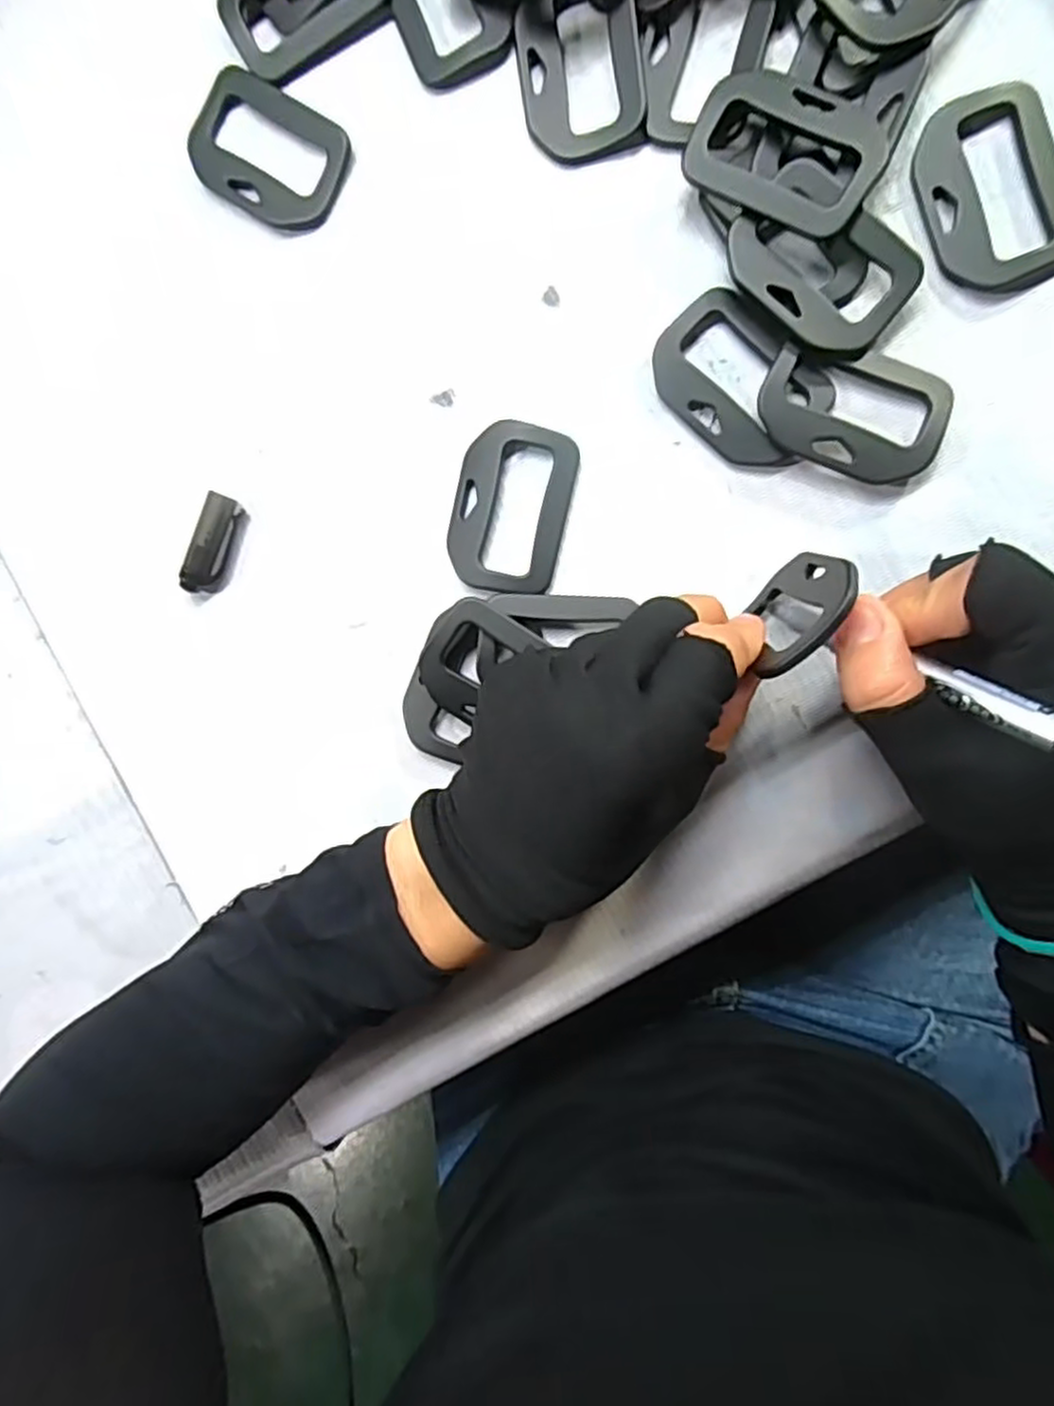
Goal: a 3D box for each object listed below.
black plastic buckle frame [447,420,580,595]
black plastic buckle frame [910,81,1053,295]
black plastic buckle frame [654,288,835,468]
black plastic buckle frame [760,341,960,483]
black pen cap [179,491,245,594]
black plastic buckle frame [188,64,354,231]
[{"bbox_3d":[-0.006,-0.072,0.268,0.042,0.006,0.060,14,96,7],"label":"black plastic buckle frame"},{"bbox_3d":[0.153,-0.166,0.237,0.042,0.006,0.062,-21,90,9],"label":"black plastic buckle frame"},{"bbox_3d":[0.074,-0.112,0.253,0.061,0.009,0.041,42,98,4],"label":"black plastic buckle frame"},{"bbox_3d":[0.110,-0.099,0.246,0.061,0.011,0.040,21,96,7],"label":"black plastic buckle frame"},{"bbox_3d":[-0.123,-0.062,0.284,0.014,0.009,0.039,22,97,6],"label":"black pen cap"},{"bbox_3d":[-0.097,-0.206,0.272,0.062,0.004,0.042,32,98,5],"label":"black plastic buckle frame"}]

